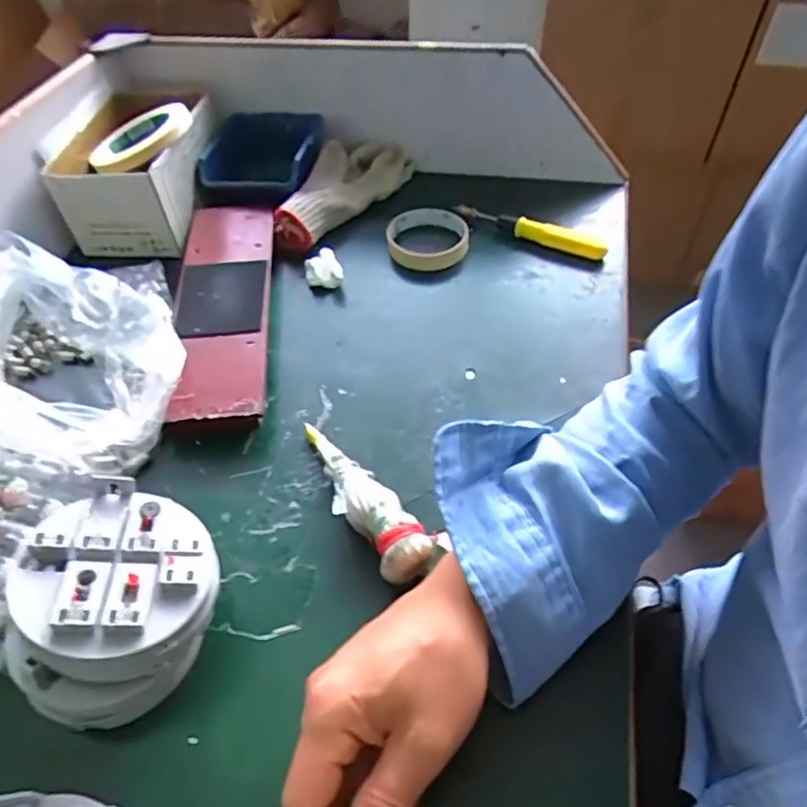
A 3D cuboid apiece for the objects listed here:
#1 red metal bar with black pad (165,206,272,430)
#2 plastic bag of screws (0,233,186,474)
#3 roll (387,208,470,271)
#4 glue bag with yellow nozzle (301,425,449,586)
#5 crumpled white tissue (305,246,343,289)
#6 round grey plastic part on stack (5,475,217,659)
[{"bbox_3d":[-0.165,-0.089,0.563,0.085,0.034,0.291,-7,51,-3],"label":"red metal bar with black pad"},{"bbox_3d":[-0.278,-0.039,0.489,0.164,0.103,0.198,-12,51,-7],"label":"plastic bag of screws"},{"bbox_3d":[0.025,-0.172,0.629,0.083,0.018,0.081,-1,51,2],"label":"roll"},{"bbox_3d":[-0.027,0.062,0.426,0.050,0.035,0.147,-31,56,-21],"label":"glue bag with yellow nozzle"},{"bbox_3d":[-0.078,-0.130,0.598,0.033,0.030,0.034,-16,52,-10],"label":"crumpled white tissue"},{"bbox_3d":[-0.162,0.090,0.342,0.101,0.024,0.097,-1,49,1],"label":"round grey plastic part on stack"}]

